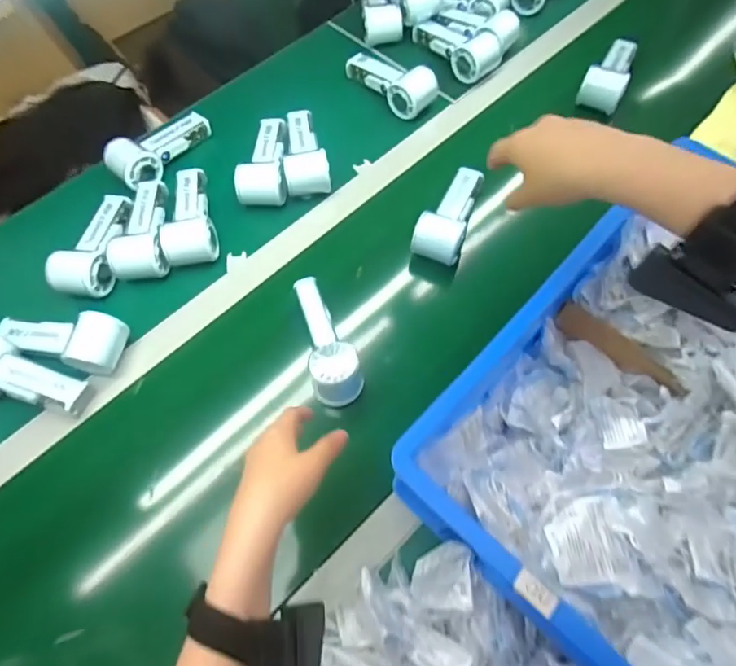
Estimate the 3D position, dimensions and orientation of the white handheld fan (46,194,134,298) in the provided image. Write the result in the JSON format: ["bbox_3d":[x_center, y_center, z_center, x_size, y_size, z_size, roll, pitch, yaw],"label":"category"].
[{"bbox_3d":[-0.352,-0.120,0.652,0.062,0.046,0.161,9,66,5],"label":"white handheld fan"}]

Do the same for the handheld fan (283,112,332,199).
[{"bbox_3d":[-0.090,-0.264,0.725,0.060,0.055,0.154,-7,66,-3],"label":"handheld fan"}]

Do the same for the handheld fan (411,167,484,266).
[{"bbox_3d":[0.107,-0.164,0.659,0.061,0.040,0.157,18,67,9],"label":"handheld fan"}]

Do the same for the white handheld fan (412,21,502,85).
[{"bbox_3d":[0.146,-0.467,0.810,0.069,0.050,0.164,-35,70,-14],"label":"white handheld fan"}]

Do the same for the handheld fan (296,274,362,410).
[{"bbox_3d":[-0.046,0.006,0.593,0.053,0.063,0.155,-12,66,-5],"label":"handheld fan"}]

